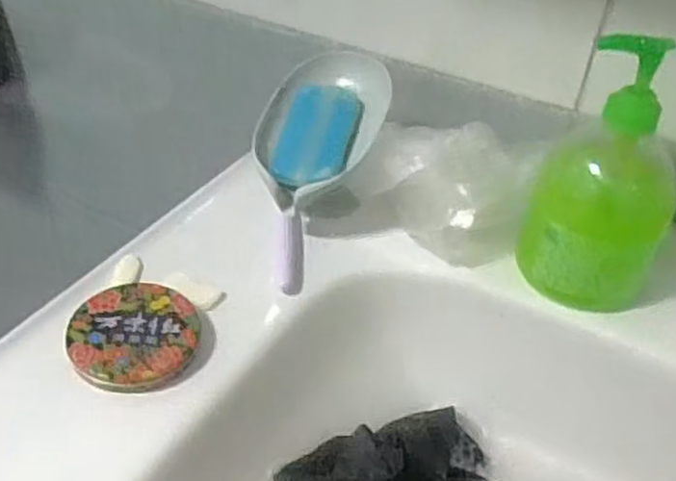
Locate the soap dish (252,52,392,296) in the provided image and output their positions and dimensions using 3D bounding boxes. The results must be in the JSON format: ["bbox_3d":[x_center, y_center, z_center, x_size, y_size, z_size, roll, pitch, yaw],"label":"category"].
[{"bbox_3d":[-0.014,-0.050,0.483,0.084,0.099,0.137,6,40,3],"label":"soap dish"}]

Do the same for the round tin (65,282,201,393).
[{"bbox_3d":[-0.116,0.054,0.410,0.069,0.012,0.073,2,40,-2],"label":"round tin"}]

